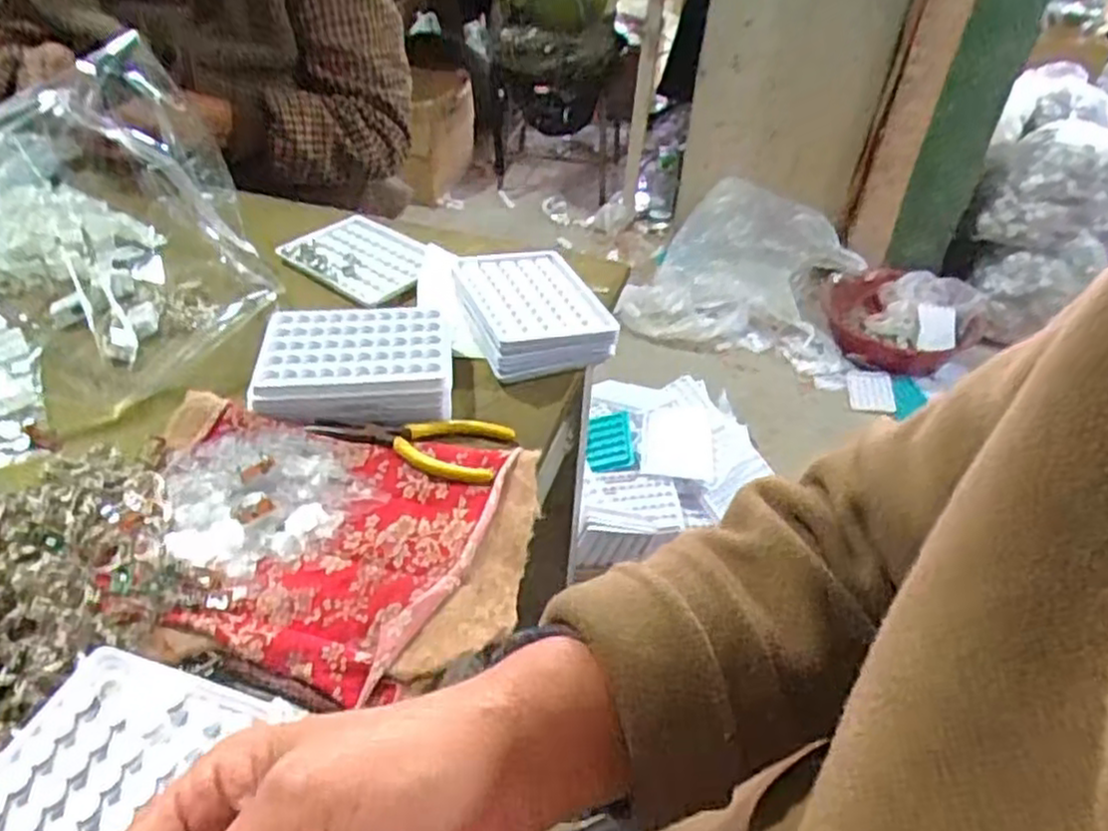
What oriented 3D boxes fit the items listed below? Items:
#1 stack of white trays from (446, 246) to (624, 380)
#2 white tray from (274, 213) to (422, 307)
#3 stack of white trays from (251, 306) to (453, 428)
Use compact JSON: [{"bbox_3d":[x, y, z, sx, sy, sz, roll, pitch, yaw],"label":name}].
[{"bbox_3d":[-0.018,-0.084,0.581,0.100,0.031,0.126,-15,45,-19],"label":"stack of white trays"},{"bbox_3d":[-0.172,-0.141,0.660,0.132,0.011,0.091,30,49,27],"label":"white tray"},{"bbox_3d":[-0.135,-0.034,0.517,0.125,0.035,0.096,-4,42,-8],"label":"stack of white trays"}]

